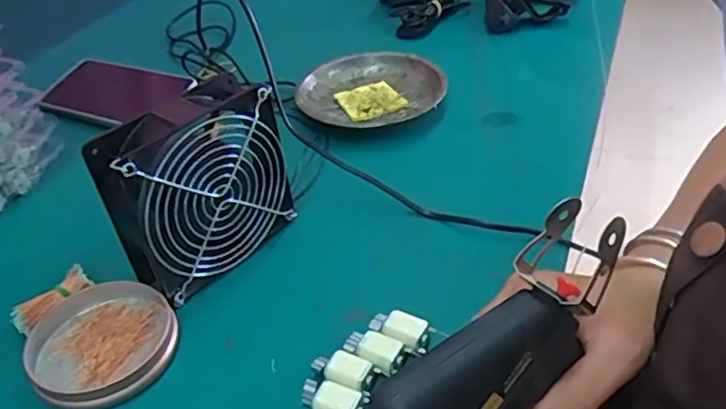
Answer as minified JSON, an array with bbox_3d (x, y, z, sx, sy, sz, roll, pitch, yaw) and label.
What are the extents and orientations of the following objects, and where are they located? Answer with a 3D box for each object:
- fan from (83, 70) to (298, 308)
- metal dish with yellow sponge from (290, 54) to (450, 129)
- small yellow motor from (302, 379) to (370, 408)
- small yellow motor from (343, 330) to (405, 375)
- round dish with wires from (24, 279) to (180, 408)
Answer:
[{"bbox_3d":[-0.113,-0.010,0.429,0.054,0.118,0.123,26,47,31],"label":"fan"},{"bbox_3d":[0.006,-0.115,0.621,0.133,0.026,0.125,-2,39,1],"label":"metal dish with yellow sponge"},{"bbox_3d":[-0.018,0.114,0.351,0.038,0.017,0.019,14,42,19],"label":"small yellow motor"},{"bbox_3d":[0.006,0.091,0.377,0.038,0.019,0.021,22,46,27],"label":"small yellow motor"},{"bbox_3d":[-0.167,0.088,0.399,0.087,0.016,0.091,-2,39,1],"label":"round dish with wires"}]

